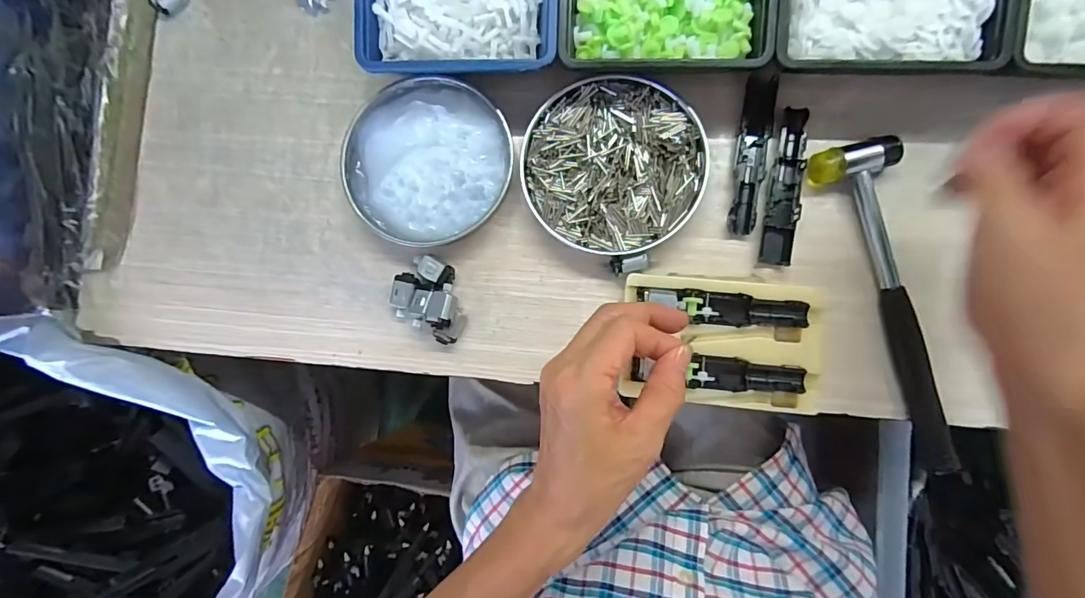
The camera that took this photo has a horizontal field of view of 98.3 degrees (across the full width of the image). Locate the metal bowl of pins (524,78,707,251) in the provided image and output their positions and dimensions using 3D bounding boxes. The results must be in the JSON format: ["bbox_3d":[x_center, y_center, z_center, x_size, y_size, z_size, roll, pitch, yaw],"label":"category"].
[{"bbox_3d":[0.054,-0.101,0.360,0.132,0.022,0.130,0,86,5],"label":"metal bowl of pins"}]

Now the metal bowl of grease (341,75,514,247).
[{"bbox_3d":[-0.091,-0.109,0.372,0.132,0.027,0.126,0,86,5],"label":"metal bowl of grease"}]

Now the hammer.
[{"bbox_3d":[0.252,0.004,0.334,0.056,0.021,0.238,-14,85,4],"label":"hammer"}]

